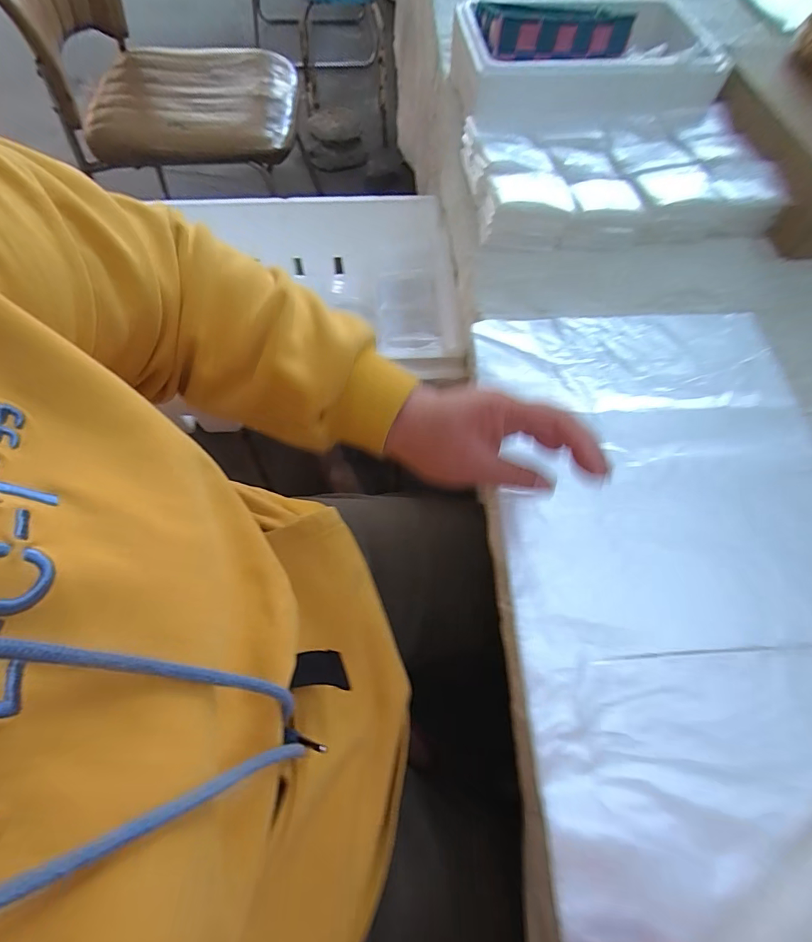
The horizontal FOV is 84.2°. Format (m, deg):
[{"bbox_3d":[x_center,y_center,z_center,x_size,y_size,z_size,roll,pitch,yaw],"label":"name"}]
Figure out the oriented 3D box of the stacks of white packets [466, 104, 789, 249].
[{"bbox_3d":[0.248,-0.363,0.548,0.333,0.049,0.211,-5,64,-2],"label":"stacks of white packets"}]

